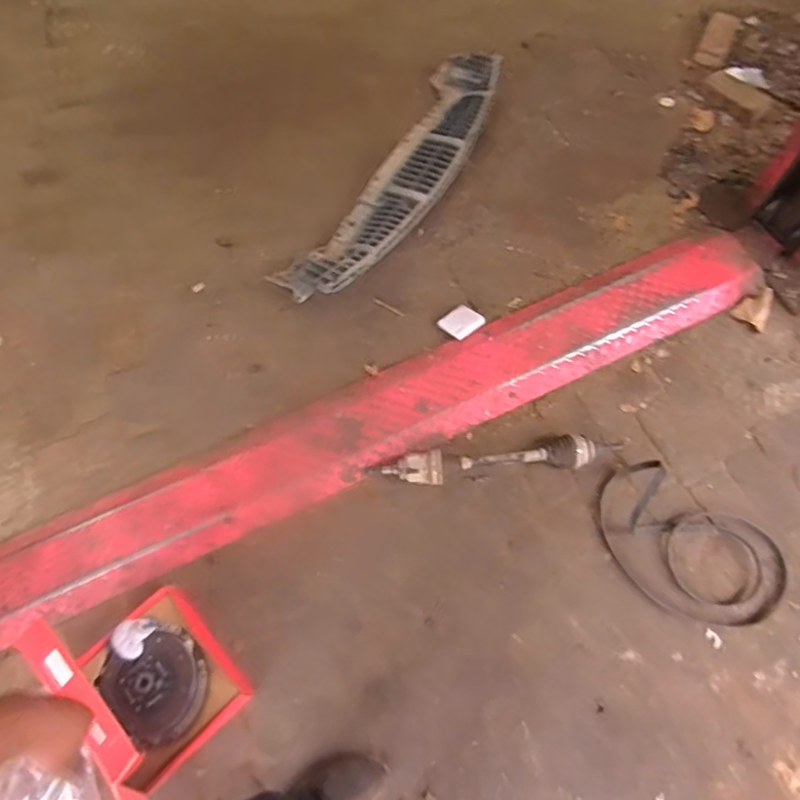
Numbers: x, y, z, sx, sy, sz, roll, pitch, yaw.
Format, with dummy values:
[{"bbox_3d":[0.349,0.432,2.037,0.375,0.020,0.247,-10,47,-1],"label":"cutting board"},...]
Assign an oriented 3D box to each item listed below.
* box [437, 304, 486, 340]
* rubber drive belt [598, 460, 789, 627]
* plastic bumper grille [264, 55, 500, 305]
[{"bbox_3d":[0.178,-0.222,1.603,0.099,0.023,0.110,-43,58,-3],"label":"box"},{"bbox_3d":[0.663,0.322,1.262,0.418,0.134,0.271,34,72,17],"label":"rubber drive belt"},{"bbox_3d":[0.005,-0.697,1.732,0.311,0.147,0.984,32,72,16],"label":"plastic bumper grille"}]

